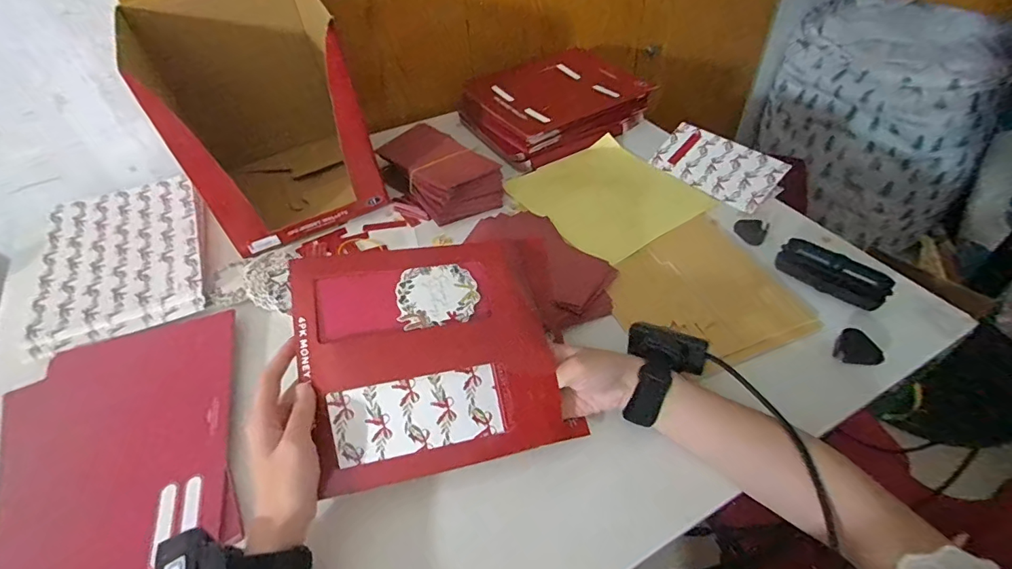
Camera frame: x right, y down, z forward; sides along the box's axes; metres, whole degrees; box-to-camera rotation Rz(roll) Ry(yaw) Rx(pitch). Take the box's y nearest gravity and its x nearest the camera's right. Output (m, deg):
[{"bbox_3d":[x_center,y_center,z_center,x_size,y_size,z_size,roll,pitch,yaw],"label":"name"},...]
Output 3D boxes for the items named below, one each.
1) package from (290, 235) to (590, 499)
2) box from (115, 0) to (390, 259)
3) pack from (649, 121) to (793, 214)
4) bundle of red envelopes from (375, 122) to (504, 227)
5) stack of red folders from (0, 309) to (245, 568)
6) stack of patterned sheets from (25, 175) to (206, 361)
[{"bbox_3d":[-0.063,0.055,0.403,0.201,0.015,0.196,-11,75,-10],"label":"package"},{"bbox_3d":[-0.321,-0.219,0.617,0.221,0.242,0.248,-23,48,-18],"label":"box"},{"bbox_3d":[0.299,-0.171,0.686,0.176,0.013,0.083,39,91,33],"label":"pack"},{"bbox_3d":[-0.099,-0.172,0.691,0.107,0.054,0.206,-29,50,-23],"label":"bundle of red envelopes"},{"bbox_3d":[-0.344,0.144,0.432,0.199,0.028,0.269,-23,51,-20],"label":"stack of red folders"},{"bbox_3d":[-0.478,-0.042,0.601,0.177,0.024,0.274,-21,47,-16],"label":"stack of patterned sheets"}]

